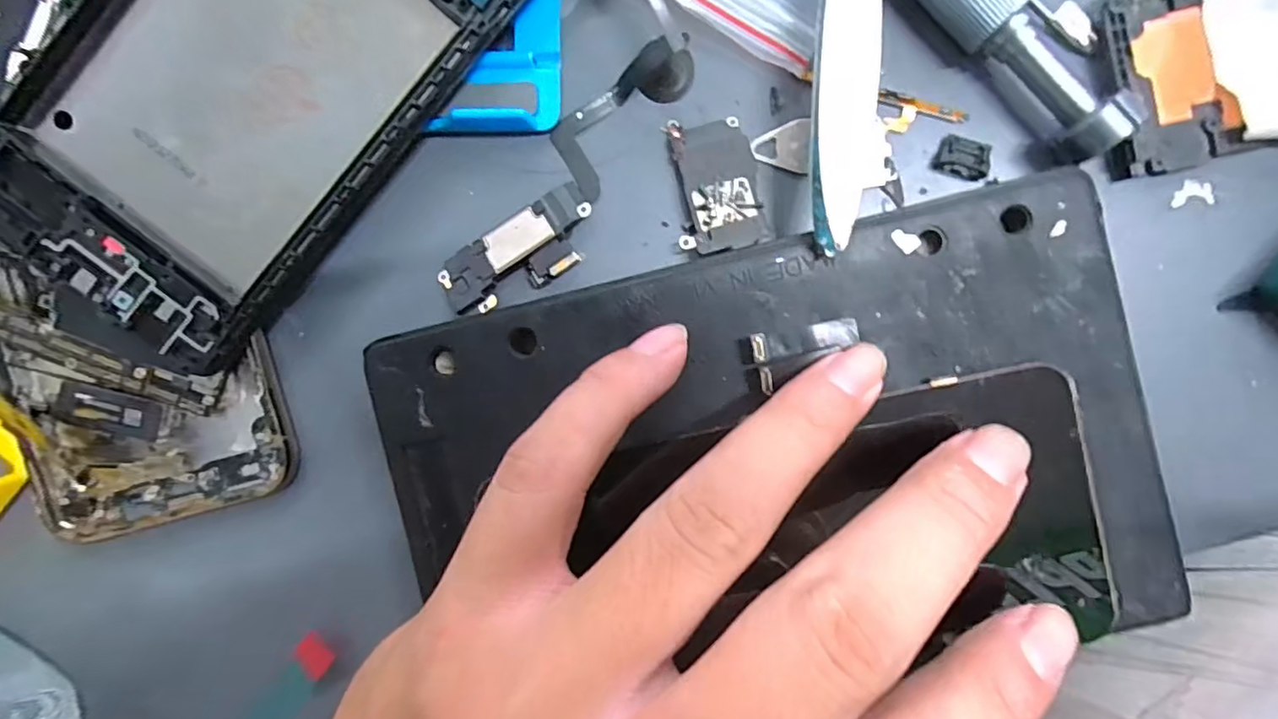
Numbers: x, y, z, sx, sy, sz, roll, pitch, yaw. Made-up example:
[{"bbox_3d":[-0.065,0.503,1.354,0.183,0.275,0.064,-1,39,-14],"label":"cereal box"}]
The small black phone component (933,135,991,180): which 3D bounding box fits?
[{"bbox_3d":[0.084,-0.053,0.147,0.013,0.004,0.009,20,91,2],"label":"small black phone component"}]

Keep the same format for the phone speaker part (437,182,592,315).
[{"bbox_3d":[-0.031,-0.027,0.148,0.043,0.006,0.019,-32,89,2],"label":"phone speaker part"}]

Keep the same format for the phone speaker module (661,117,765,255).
[{"bbox_3d":[0.020,-0.045,0.146,0.021,0.004,0.035,-7,90,2],"label":"phone speaker module"}]

